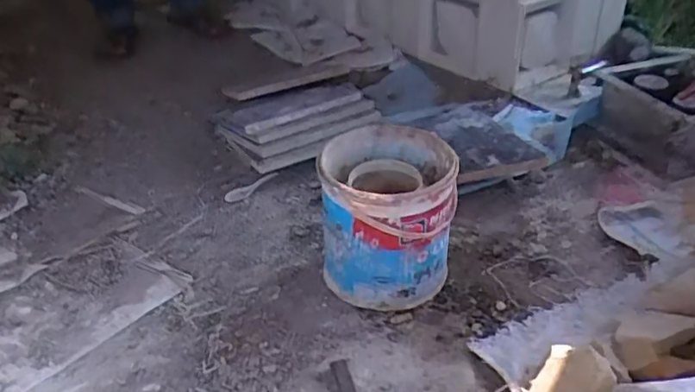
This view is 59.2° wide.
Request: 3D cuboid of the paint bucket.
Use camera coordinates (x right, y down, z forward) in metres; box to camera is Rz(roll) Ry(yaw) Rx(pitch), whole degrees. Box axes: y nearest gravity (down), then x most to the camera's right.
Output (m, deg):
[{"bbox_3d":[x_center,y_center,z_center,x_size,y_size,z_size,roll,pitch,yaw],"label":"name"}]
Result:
[{"bbox_3d":[0.054,0.036,0.840,0.177,0.207,0.166,-2,32,1],"label":"paint bucket"}]

